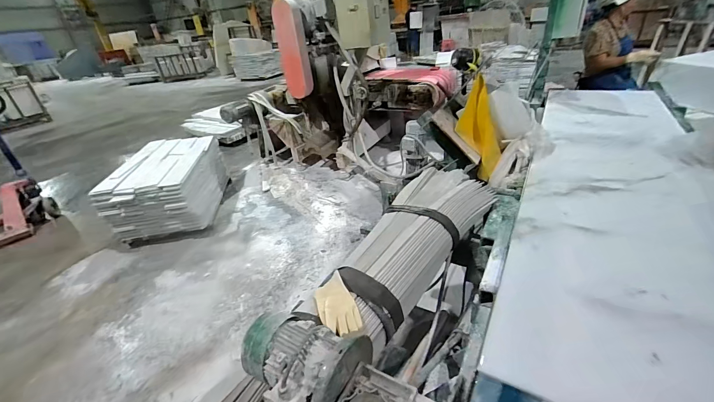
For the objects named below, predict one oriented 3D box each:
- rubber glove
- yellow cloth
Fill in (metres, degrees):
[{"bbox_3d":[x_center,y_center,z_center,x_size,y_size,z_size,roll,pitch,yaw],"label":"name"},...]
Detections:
[{"bbox_3d":[-0.063,0.296,0.920,0.103,0.035,0.195,-19,33,-19],"label":"rubber glove"},{"bbox_3d":[0.562,-0.329,1.489,0.098,0.470,0.146,-22,15,-25],"label":"yellow cloth"}]

